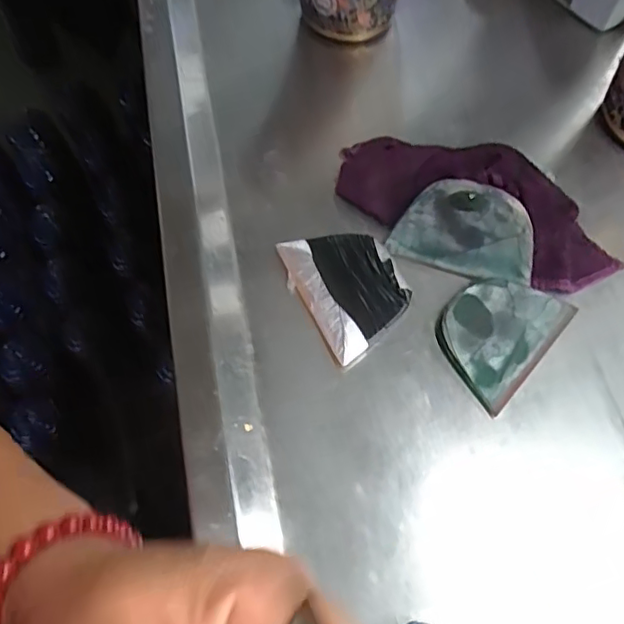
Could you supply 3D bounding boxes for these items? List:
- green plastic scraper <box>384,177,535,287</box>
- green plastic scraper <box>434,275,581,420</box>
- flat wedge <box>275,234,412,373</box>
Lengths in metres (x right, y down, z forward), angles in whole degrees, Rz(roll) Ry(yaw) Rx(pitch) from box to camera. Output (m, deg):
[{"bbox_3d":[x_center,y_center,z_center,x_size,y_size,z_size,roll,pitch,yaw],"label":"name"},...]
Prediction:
[{"bbox_3d":[0.094,-0.052,0.359,0.084,0.004,0.053,16,102,10],"label":"green plastic scraper"},{"bbox_3d":[0.107,0.011,0.343,0.058,0.009,0.080,39,74,18],"label":"green plastic scraper"},{"bbox_3d":[0.023,-0.017,0.355,0.061,0.012,0.082,-29,67,-9],"label":"flat wedge"}]

